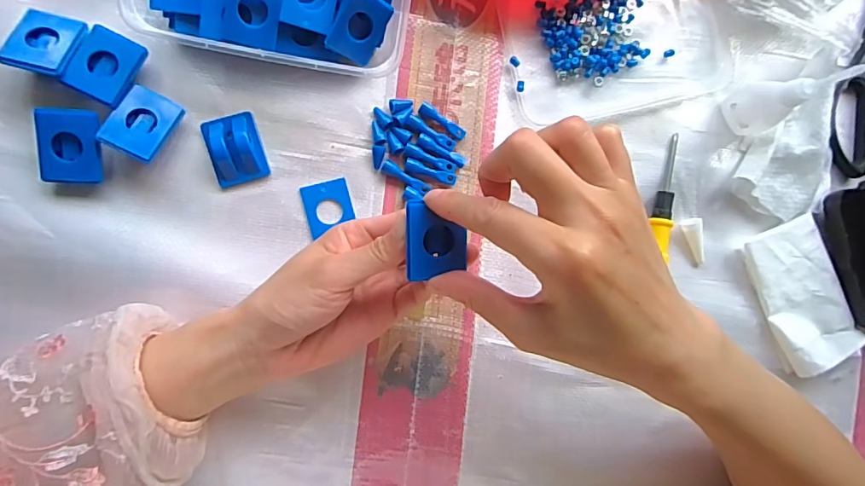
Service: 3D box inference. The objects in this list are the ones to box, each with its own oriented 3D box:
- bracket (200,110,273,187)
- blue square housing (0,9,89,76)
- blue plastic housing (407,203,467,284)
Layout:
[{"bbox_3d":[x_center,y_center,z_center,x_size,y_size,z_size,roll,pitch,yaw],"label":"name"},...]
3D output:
[{"bbox_3d":[-0.131,-0.063,0.325,0.034,0.014,0.045,-17,91,-8],"label":"bracket"},{"bbox_3d":[-0.233,-0.122,0.299,0.033,0.006,0.042,18,70,-10],"label":"blue square housing"},{"bbox_3d":[0.003,-0.002,0.267,0.033,0.010,0.040,-3,89,-8],"label":"blue plastic housing"}]

